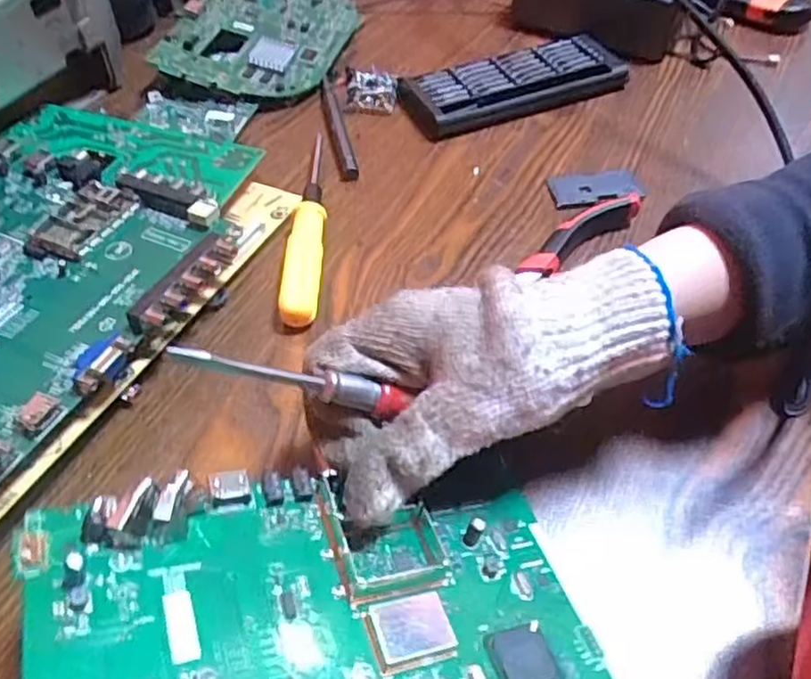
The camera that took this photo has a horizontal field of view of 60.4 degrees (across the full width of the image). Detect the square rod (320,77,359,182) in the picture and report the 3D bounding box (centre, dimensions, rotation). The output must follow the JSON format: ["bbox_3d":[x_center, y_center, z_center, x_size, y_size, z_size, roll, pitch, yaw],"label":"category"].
[{"bbox_3d":[-0.048,-0.144,0.473,0.012,0.010,0.108,-12,51,-9],"label":"square rod"}]

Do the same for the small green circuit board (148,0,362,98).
[{"bbox_3d":[-0.106,-0.229,0.523,0.113,0.024,0.146,18,51,10],"label":"small green circuit board"}]

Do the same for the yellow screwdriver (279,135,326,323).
[{"bbox_3d":[-0.057,-0.067,0.404,0.020,0.021,0.148,-2,50,0],"label":"yellow screwdriver"}]

